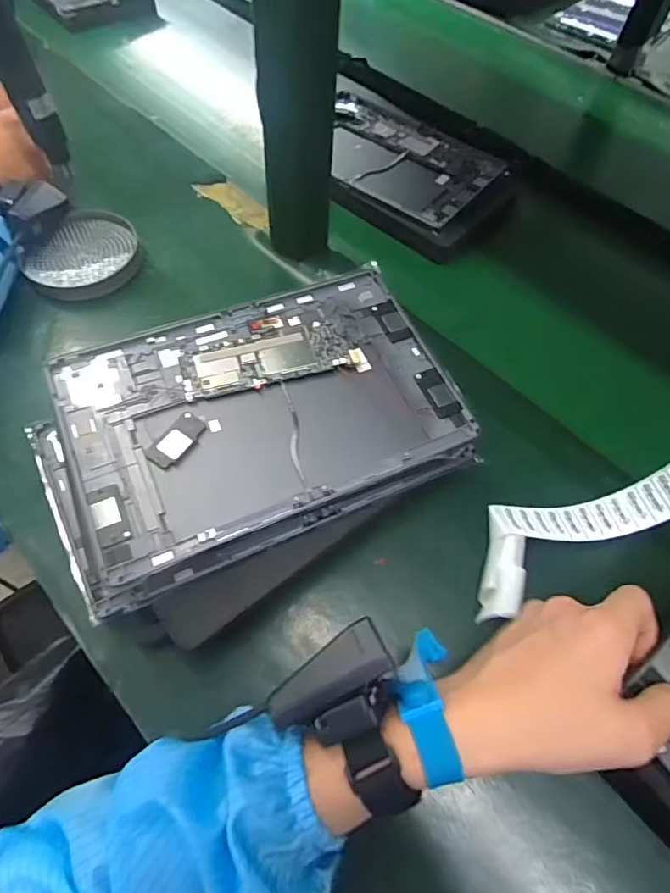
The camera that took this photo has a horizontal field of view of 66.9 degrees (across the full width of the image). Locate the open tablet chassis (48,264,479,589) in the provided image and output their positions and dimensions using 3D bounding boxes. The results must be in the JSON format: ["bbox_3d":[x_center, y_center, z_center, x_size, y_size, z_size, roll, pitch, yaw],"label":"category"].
[{"bbox_3d":[-0.049,-0.033,0.353,0.256,0.018,0.167,-21,62,-16],"label":"open tablet chassis"}]

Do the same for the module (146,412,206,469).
[{"bbox_3d":[-0.103,-0.004,0.331,0.020,0.005,0.041,30,61,14],"label":"module"}]

